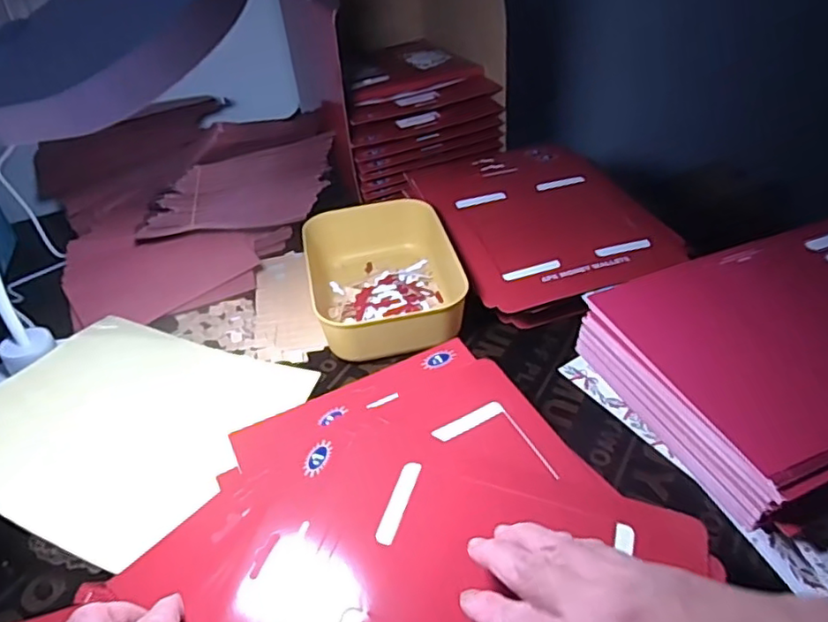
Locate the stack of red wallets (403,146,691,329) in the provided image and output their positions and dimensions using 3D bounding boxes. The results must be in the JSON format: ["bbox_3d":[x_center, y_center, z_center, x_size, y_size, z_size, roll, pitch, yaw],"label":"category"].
[{"bbox_3d":[0.132,-0.093,0.665,0.216,0.048,0.284,-16,41,-12],"label":"stack of red wallets"}]

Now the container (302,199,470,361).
[{"bbox_3d":[-0.026,-0.031,0.613,0.143,0.063,0.207,-12,41,-8],"label":"container"}]

